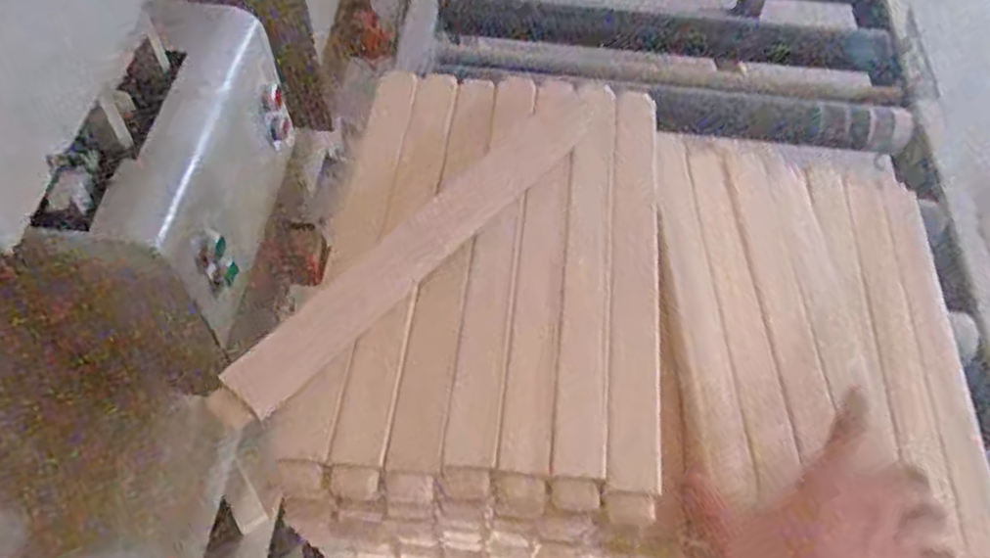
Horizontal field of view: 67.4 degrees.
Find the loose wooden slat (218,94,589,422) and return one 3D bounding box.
[{"bbox_3d":[-0.038,-0.031,0.470,0.036,0.018,0.306,36,62,19],"label":"loose wooden slat"}]

